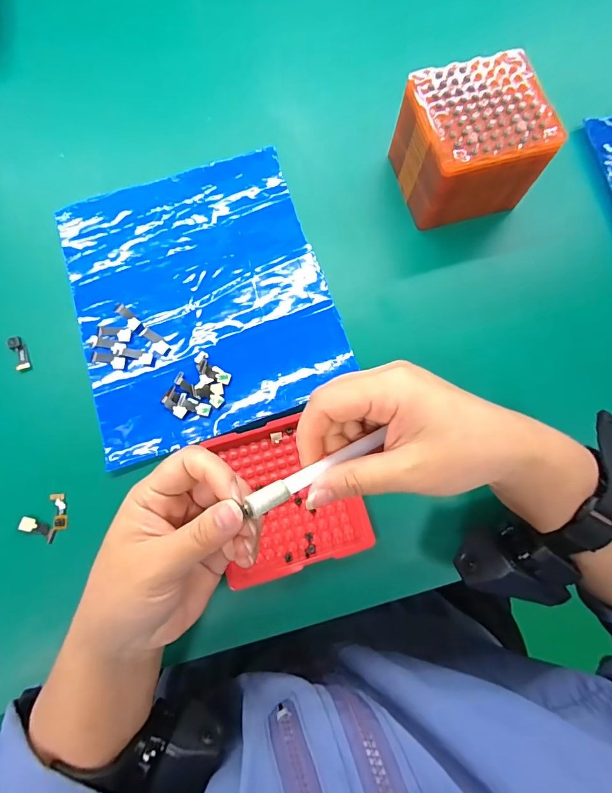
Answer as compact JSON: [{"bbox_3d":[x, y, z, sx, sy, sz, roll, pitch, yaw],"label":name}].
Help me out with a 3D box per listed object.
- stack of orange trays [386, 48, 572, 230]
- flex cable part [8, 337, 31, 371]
[{"bbox_3d":[0.124,-0.189,0.305,0.088,0.068,0.087,-16,78,-4],"label":"stack of orange trays"},{"bbox_3d":[-0.223,-0.034,0.307,0.011,0.004,0.029,-26,79,-6],"label":"flex cable part"}]

